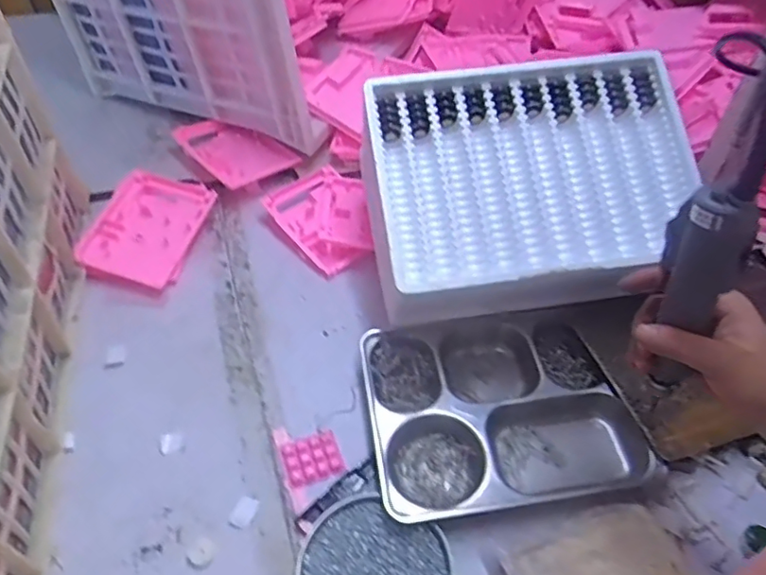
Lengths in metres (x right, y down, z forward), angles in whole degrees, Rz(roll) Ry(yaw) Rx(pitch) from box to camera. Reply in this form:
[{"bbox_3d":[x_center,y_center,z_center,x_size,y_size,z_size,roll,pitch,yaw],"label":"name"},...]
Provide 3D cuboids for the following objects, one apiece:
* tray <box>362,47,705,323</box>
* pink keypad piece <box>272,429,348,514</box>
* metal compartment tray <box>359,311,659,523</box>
[{"bbox_3d":[0.165,-0.121,0.678,0.364,0.118,0.280,-5,77,-4],"label":"tray"},{"bbox_3d":[-0.073,0.178,0.605,0.062,0.007,0.087,-16,52,-15],"label":"pink keypad piece"},{"bbox_3d":[0.121,0.129,0.634,0.271,0.037,0.224,-7,50,-8],"label":"metal compartment tray"}]

